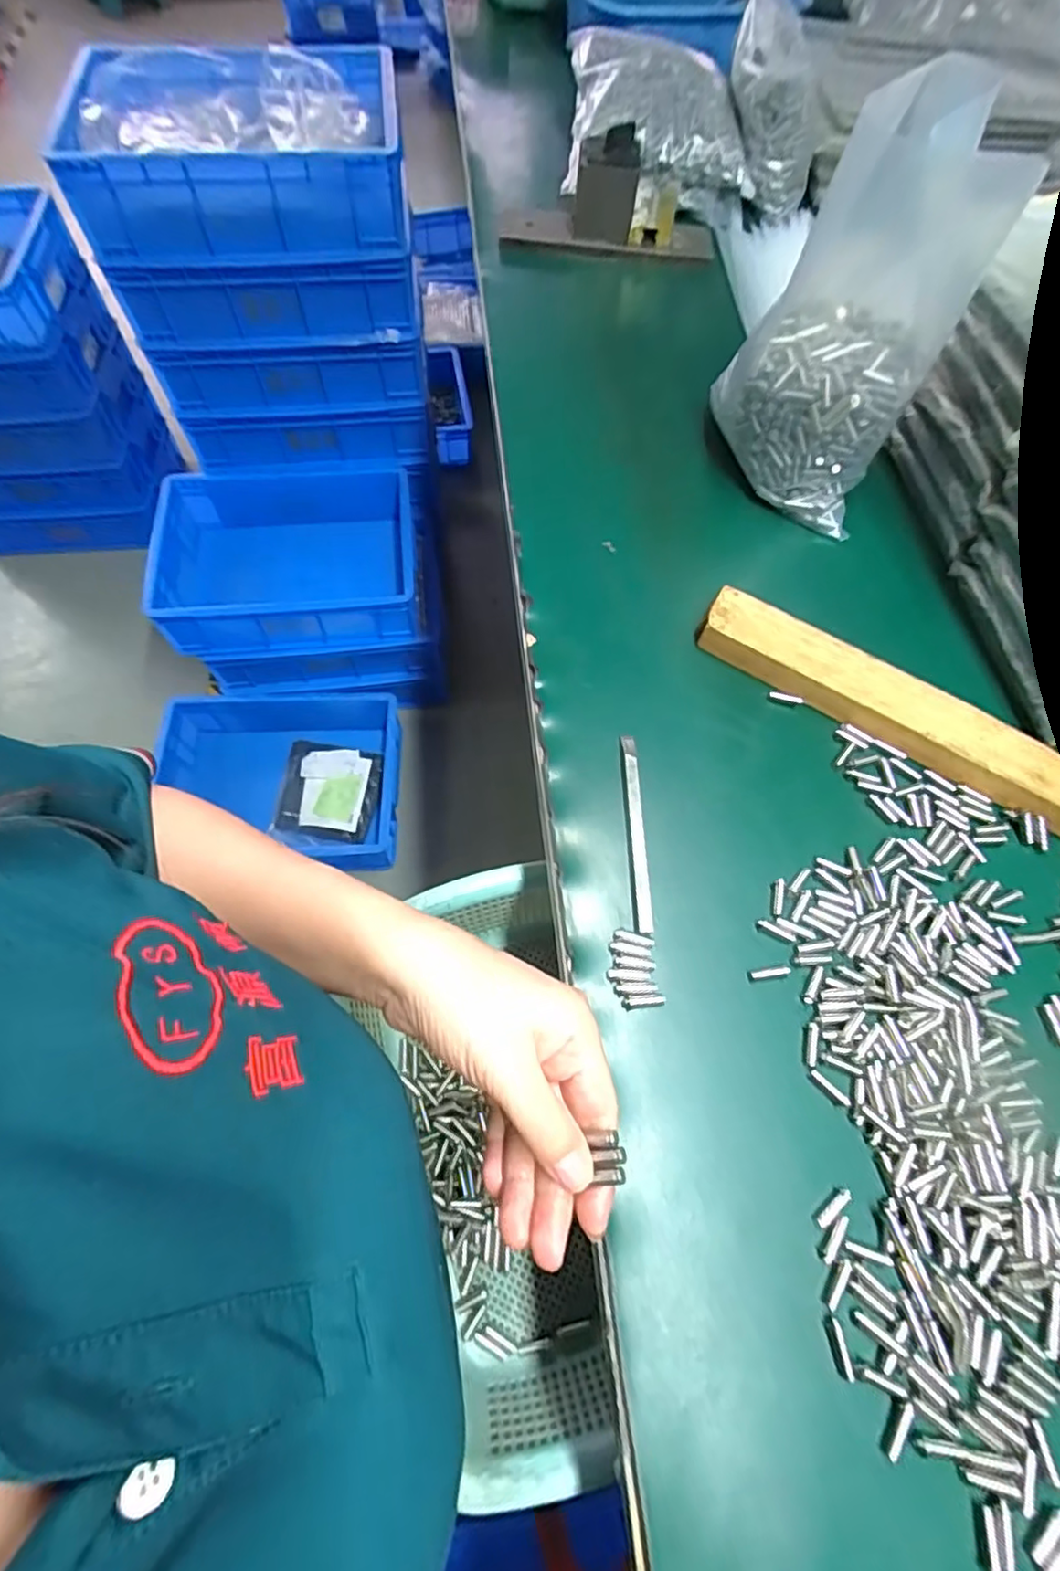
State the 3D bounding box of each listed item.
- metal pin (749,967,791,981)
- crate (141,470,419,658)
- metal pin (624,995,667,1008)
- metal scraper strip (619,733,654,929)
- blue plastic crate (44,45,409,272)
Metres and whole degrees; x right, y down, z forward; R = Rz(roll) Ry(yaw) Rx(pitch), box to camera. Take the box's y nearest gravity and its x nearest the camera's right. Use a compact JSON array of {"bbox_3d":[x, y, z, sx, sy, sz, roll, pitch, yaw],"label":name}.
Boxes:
[{"bbox_3d":[0.127,0.100,0.338,0.022,0.004,0.005,-5,65,-5],"label":"metal pin"},{"bbox_3d":[-0.406,-0.381,1.083,0.406,0.123,0.301,-7,65,-4],"label":"crate"},{"bbox_3d":[0.060,0.112,0.331,0.022,0.004,0.005,-3,65,-4],"label":"metal pin"},{"bbox_3d":[0.062,0.024,0.368,0.010,0.008,0.121,0,65,-3],"label":"metal scraper strip"},{"bbox_3d":[-0.377,-0.831,0.830,0.398,0.137,0.310,-6,65,-4],"label":"blue plastic crate"}]

